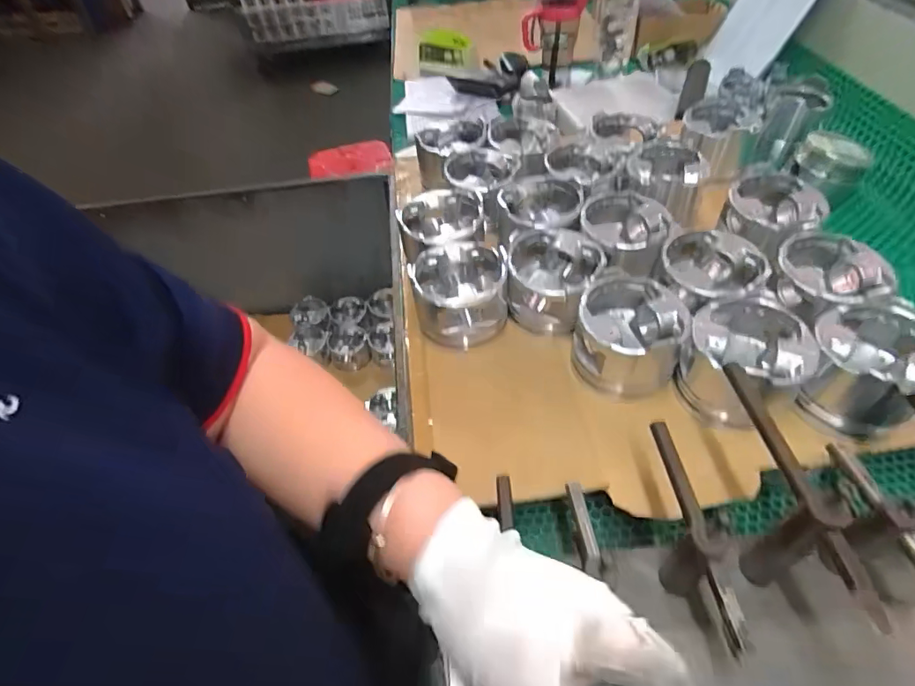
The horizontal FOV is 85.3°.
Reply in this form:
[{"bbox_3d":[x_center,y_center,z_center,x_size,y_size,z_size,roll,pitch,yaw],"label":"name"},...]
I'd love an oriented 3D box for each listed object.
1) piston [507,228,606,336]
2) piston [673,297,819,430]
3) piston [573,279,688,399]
[{"bbox_3d":[0.103,-0.068,0.533,0.094,0.074,0.091,-2,49,3],"label":"piston"},{"bbox_3d":[0.261,0.017,0.458,0.099,0.071,0.099,-34,55,-22],"label":"piston"},{"bbox_3d":[0.166,-0.006,0.485,0.097,0.070,0.102,12,52,15],"label":"piston"}]

